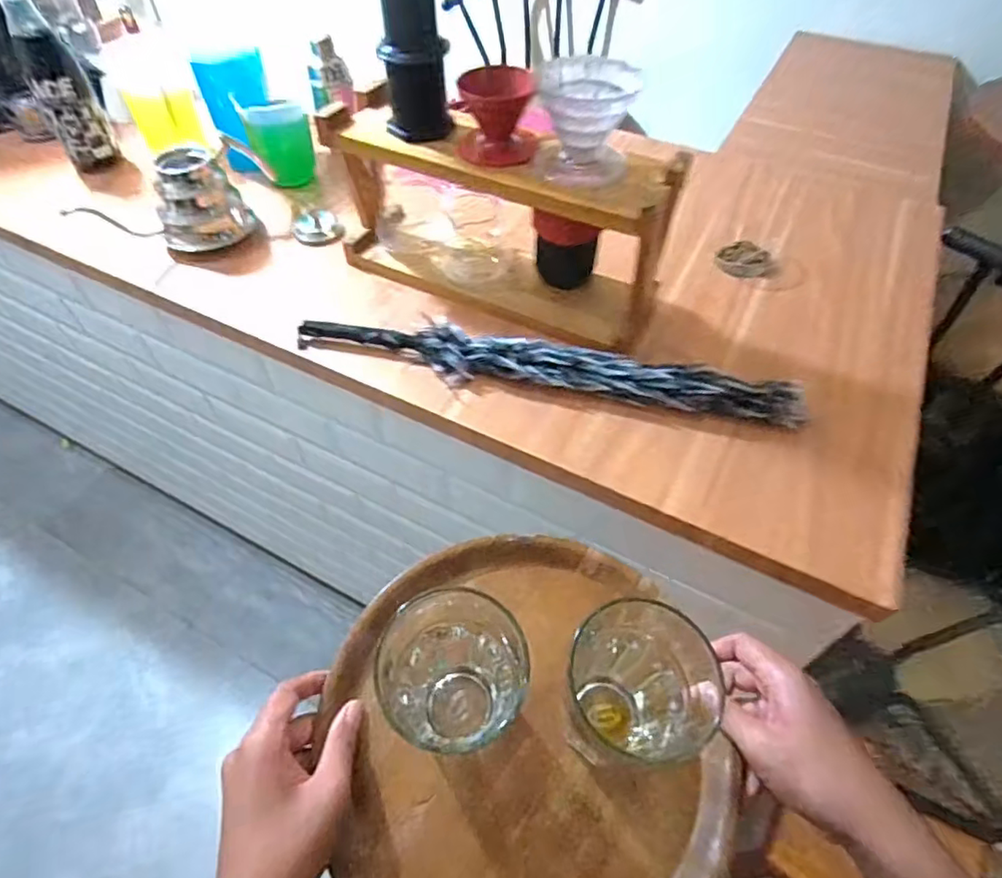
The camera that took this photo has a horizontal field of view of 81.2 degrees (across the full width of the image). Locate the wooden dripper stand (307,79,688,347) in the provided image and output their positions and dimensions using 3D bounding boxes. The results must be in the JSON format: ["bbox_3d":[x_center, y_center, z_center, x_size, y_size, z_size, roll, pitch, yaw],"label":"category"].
[{"bbox_3d":[-0.009,-0.295,0.748,0.435,0.204,0.132,24,55,18],"label":"wooden dripper stand"}]

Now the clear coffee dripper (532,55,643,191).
[{"bbox_3d":[0.092,-0.349,0.647,0.108,0.094,0.111,3,52,2],"label":"clear coffee dripper"}]

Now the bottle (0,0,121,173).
[{"bbox_3d":[-0.707,-0.563,0.940,0.088,0.243,0.068,-26,56,-19],"label":"bottle"}]

